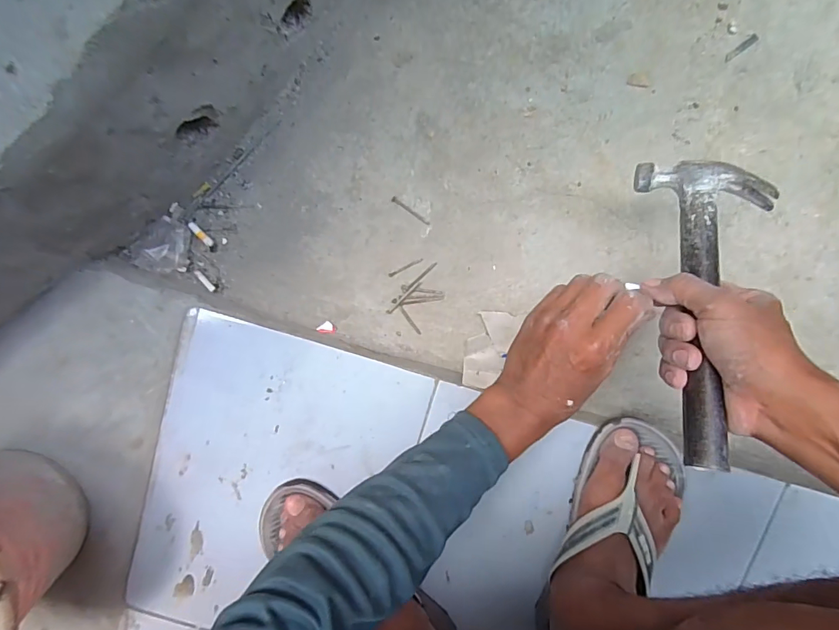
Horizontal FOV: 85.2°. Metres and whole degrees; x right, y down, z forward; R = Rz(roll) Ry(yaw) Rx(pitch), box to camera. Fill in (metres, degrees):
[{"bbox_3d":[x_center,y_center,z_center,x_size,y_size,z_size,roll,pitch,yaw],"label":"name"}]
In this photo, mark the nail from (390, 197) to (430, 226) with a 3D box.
[{"bbox_3d":[-0.009,-0.115,0.504,0.050,0.004,0.006,33,99,-2],"label":"nail"}]

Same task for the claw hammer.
[{"bbox_3d":[0.218,-0.012,0.343,0.094,0.034,0.247,10,69,1],"label":"claw hammer"}]

